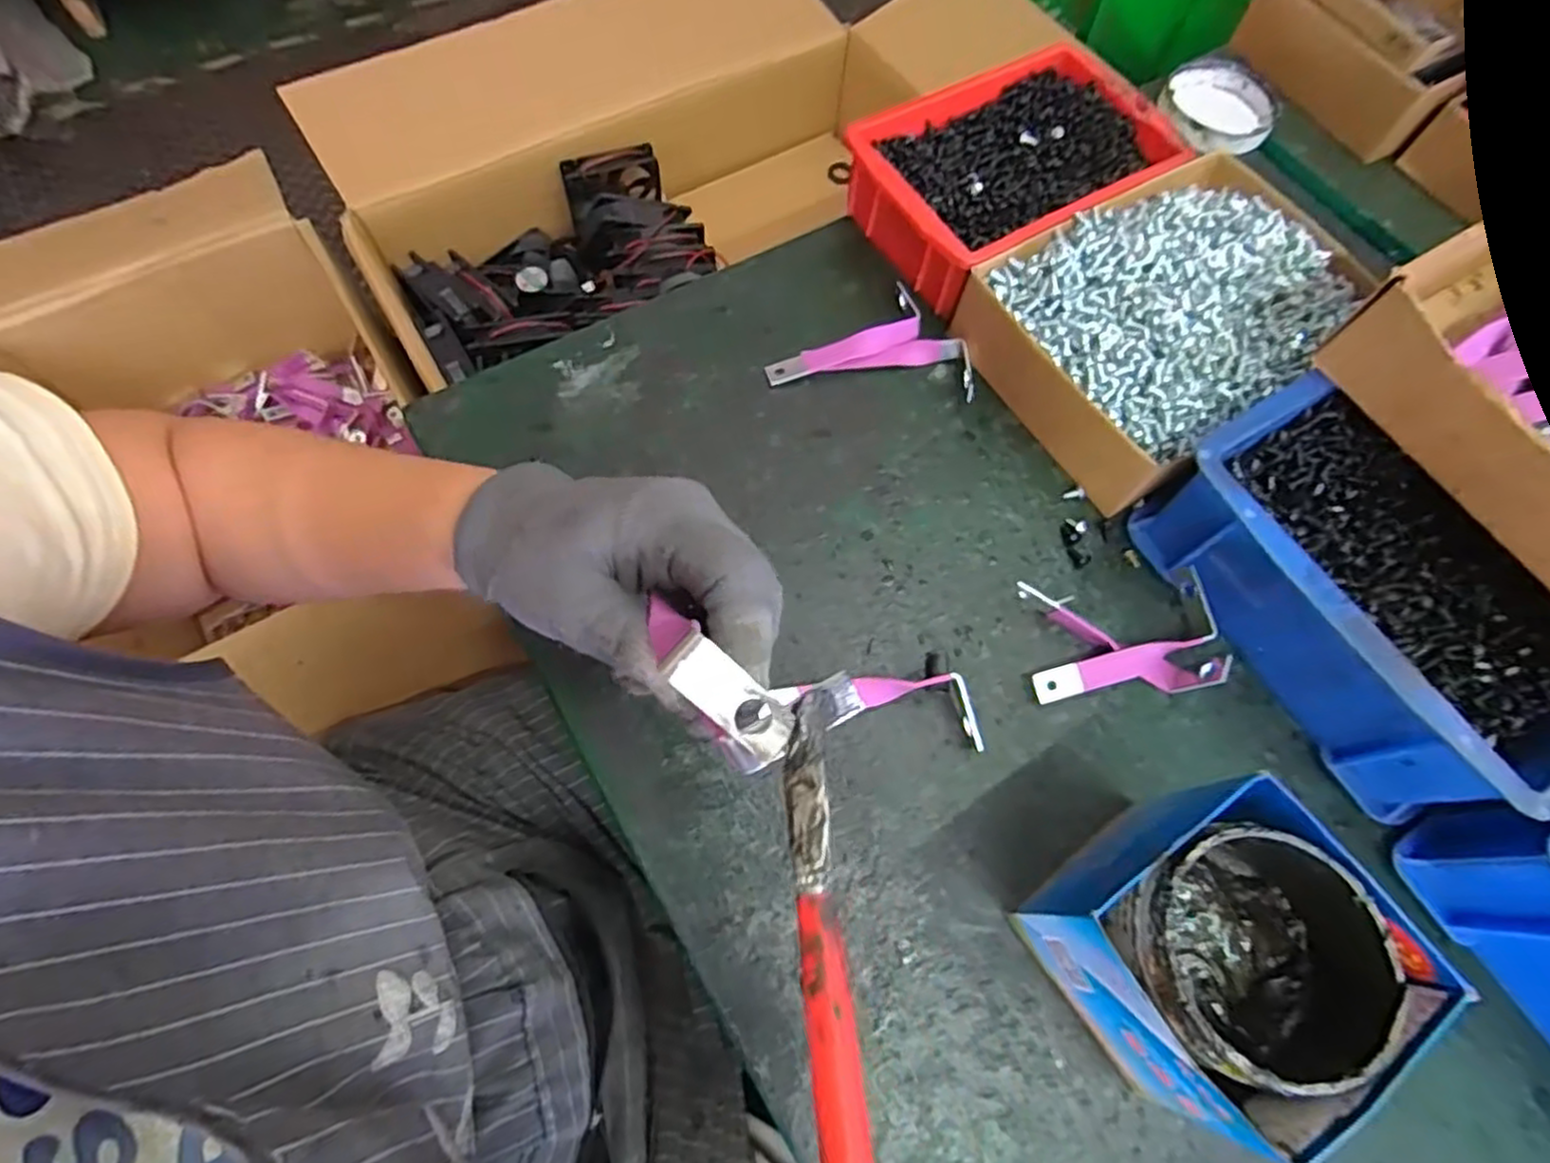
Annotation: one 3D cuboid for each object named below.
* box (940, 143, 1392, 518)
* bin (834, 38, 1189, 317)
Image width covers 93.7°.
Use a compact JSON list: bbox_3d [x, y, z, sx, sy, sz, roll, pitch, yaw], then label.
[{"bbox_3d":[0.241,-0.159,0.438,0.208,0.079,0.157,-30,71,-14],"label":"box"},{"bbox_3d":[0.155,-0.265,0.484,0.209,0.055,0.131,-28,71,-13],"label":"bin"}]

